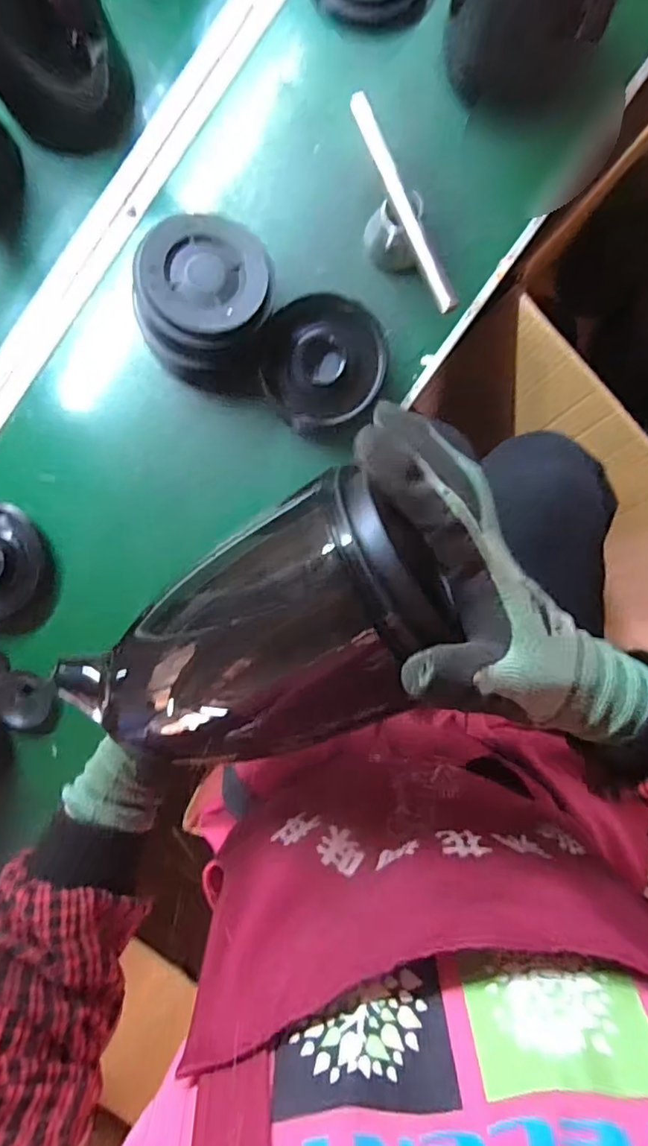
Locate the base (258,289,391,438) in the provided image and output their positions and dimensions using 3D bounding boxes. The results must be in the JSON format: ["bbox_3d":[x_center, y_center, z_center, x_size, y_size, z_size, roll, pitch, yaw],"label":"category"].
[{"bbox_3d":[-0.001,-0.202,0.539,0.118,0.039,0.119,0,93,2],"label":"base"}]

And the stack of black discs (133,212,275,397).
[{"bbox_3d":[-0.103,-0.252,0.516,0.125,0.095,0.132,12,94,1],"label":"stack of black discs"}]

